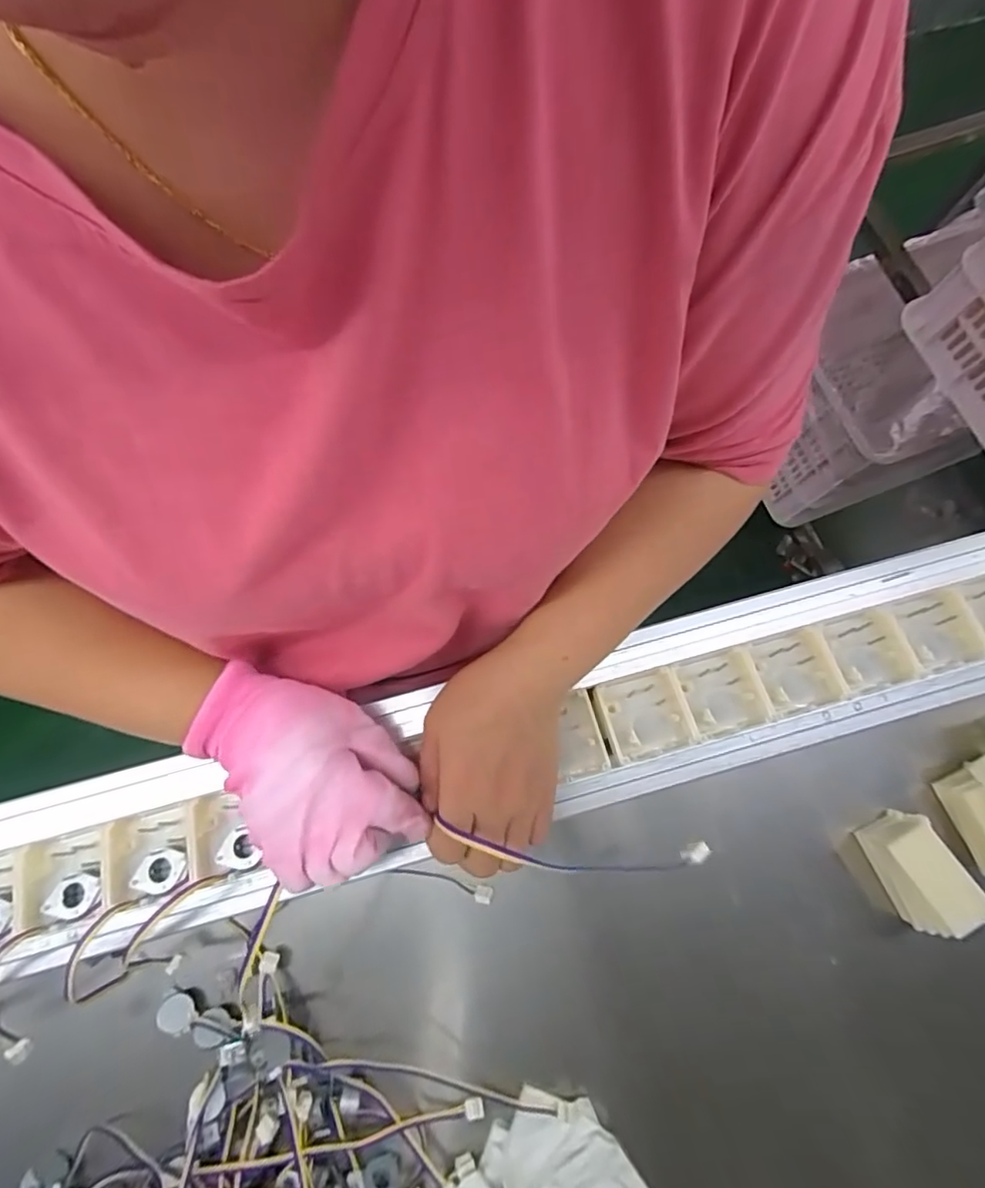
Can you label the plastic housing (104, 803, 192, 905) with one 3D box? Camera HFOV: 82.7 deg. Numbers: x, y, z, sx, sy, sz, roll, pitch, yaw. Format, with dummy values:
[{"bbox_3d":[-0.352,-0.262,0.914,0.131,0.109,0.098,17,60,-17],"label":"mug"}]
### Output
[{"bbox_3d":[-0.204,0.155,0.336,0.049,0.018,0.047,-15,76,-4],"label":"plastic housing"}]

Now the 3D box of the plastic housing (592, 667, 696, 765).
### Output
[{"bbox_3d":[0.094,0.077,0.356,0.049,0.022,0.049,-16,76,-4],"label":"plastic housing"}]

